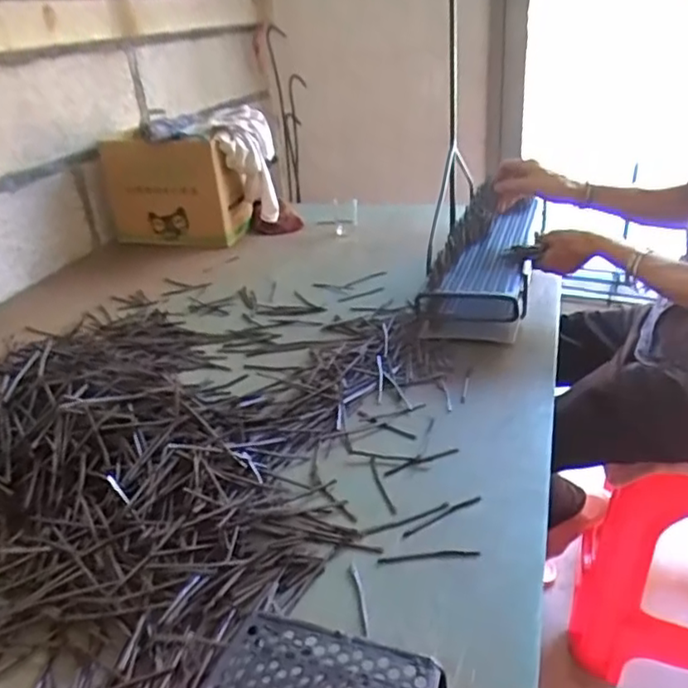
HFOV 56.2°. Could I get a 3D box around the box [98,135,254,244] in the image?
[{"bbox_3d":[-0.385,-0.349,1.483,0.294,0.238,0.132,7,30,23],"label":"box"}]

